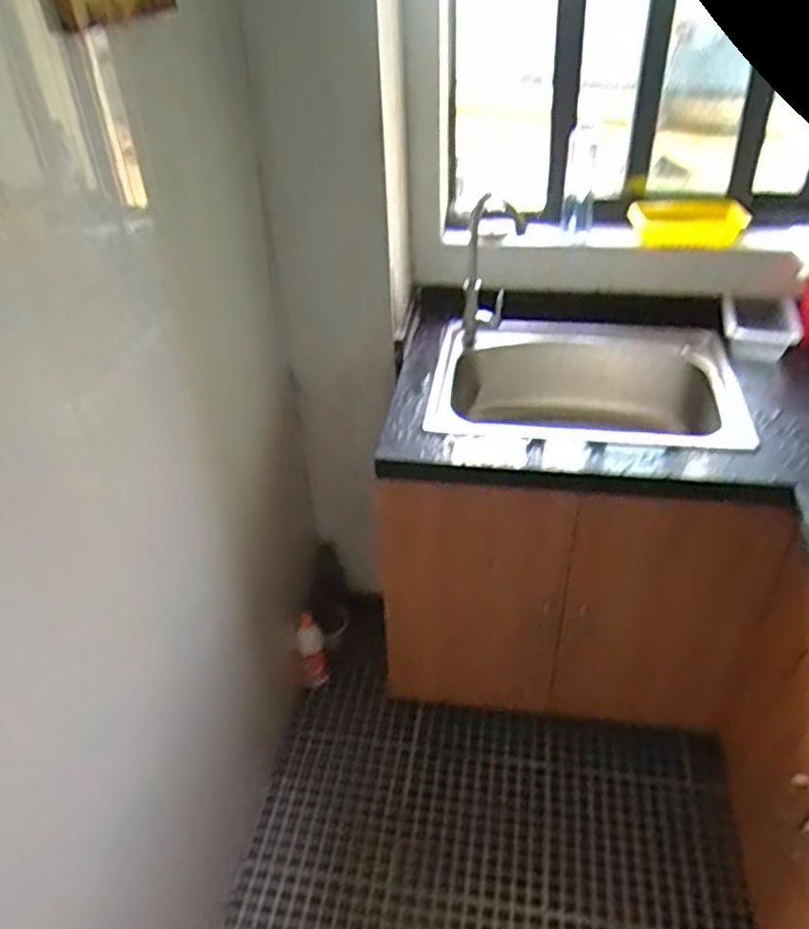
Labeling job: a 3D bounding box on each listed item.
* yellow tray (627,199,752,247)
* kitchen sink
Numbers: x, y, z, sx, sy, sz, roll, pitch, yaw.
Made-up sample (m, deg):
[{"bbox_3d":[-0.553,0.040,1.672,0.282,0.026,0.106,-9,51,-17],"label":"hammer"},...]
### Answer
[{"bbox_3d":[0.569,-0.490,1.485,0.223,0.060,0.139,8,39,13],"label":"yellow tray"},{"bbox_3d":[0.336,-0.119,1.420,0.562,0.151,0.367,5,39,10],"label":"kitchen sink"}]

